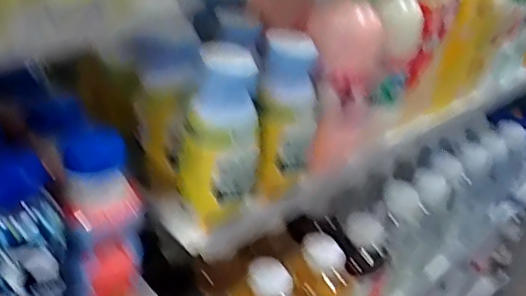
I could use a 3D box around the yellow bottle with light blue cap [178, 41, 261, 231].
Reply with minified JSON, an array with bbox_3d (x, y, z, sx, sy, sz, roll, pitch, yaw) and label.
[{"bbox_3d":[-0.031,-0.008,0.408,0.055,0.117,0.053,9,32,1],"label":"yellow bottle with light blue cap"}]

